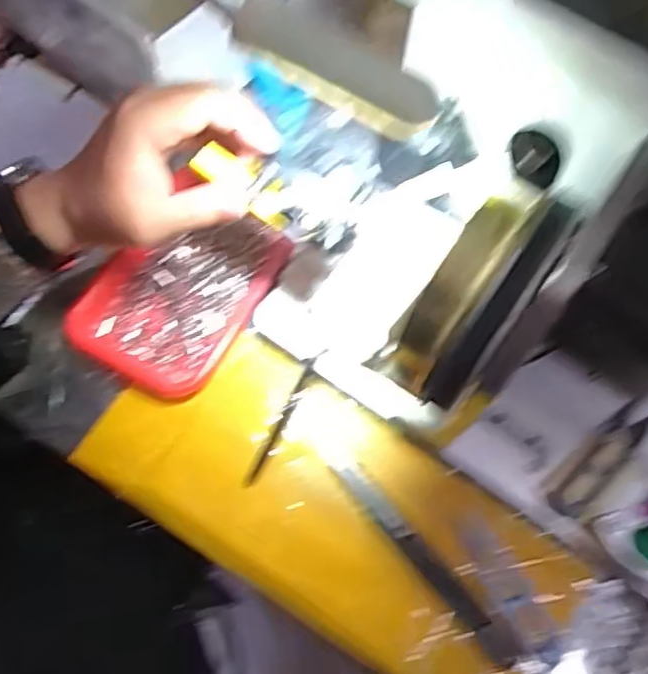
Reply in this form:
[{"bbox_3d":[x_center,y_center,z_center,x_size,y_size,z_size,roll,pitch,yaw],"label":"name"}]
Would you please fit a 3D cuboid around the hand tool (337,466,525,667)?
[{"bbox_3d":[0.064,0.139,0.411,0.015,0.012,0.149,-39,74,-14],"label":"hand tool"}]

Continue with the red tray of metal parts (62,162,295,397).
[{"bbox_3d":[-0.100,-0.036,0.475,0.113,0.015,0.150,29,72,11],"label":"red tray of metal parts"}]

